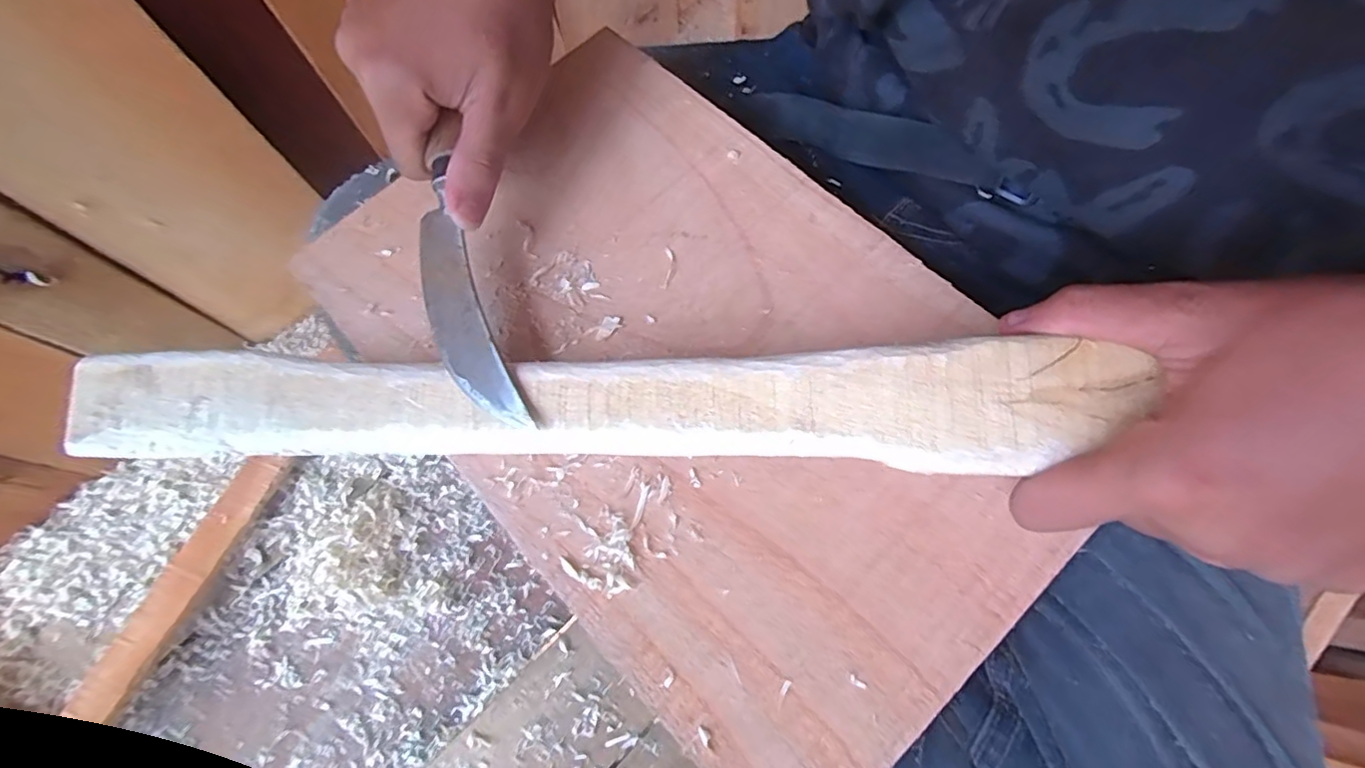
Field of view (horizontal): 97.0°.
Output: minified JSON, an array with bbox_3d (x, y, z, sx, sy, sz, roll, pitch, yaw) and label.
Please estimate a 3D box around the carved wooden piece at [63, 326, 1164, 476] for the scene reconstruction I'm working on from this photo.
[{"bbox_3d":[-0.054,0.006,0.243,0.408,0.032,0.050,-1,71,9],"label":"carved wooden piece"}]

